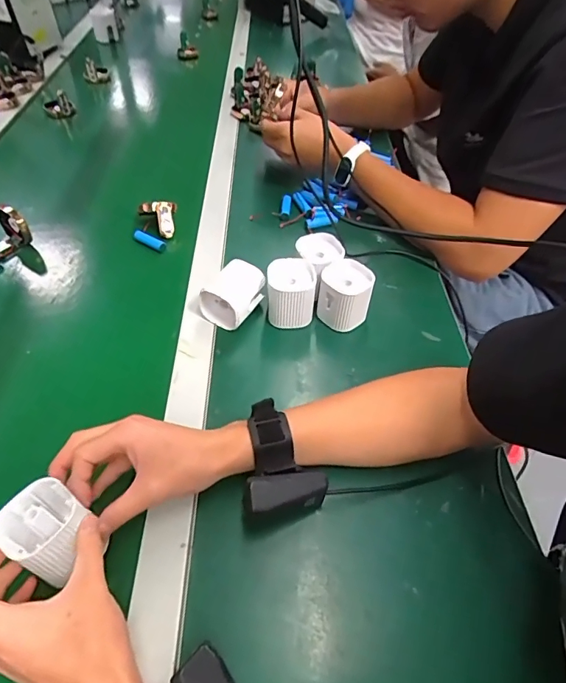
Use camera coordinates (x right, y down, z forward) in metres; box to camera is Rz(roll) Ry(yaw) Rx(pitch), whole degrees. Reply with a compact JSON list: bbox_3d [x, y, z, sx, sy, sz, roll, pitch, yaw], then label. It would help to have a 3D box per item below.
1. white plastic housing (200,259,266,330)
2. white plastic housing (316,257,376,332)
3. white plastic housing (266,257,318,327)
[{"bbox_3d":[-0.059,-0.054,0.537,0.048,0.058,0.065,30,54,23],"label":"white plastic housing"},{"bbox_3d":[0.073,-0.050,0.530,0.060,0.062,0.067,13,49,10],"label":"white plastic housing"},{"bbox_3d":[0.009,-0.053,0.535,0.057,0.067,0.056,1,48,-1],"label":"white plastic housing"}]

